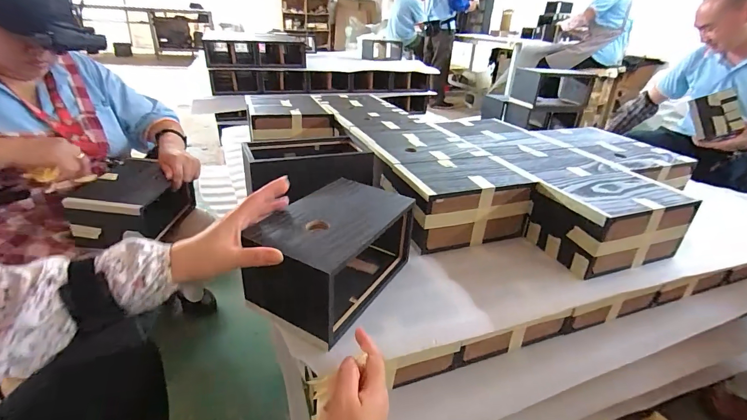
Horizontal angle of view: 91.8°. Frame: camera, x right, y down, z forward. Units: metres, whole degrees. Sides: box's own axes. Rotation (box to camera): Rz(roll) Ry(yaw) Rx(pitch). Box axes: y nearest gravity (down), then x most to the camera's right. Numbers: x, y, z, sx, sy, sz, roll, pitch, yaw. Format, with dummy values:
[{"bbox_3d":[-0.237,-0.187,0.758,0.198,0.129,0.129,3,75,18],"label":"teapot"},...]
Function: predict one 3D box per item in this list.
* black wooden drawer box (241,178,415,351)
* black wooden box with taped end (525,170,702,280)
[{"bbox_3d":[-0.051,0.054,0.495,0.132,0.105,0.210,18,31,25],"label":"black wooden drawer box"},{"bbox_3d":[0.407,0.015,0.634,0.225,0.112,0.149,-7,30,-19],"label":"black wooden box with taped end"}]

